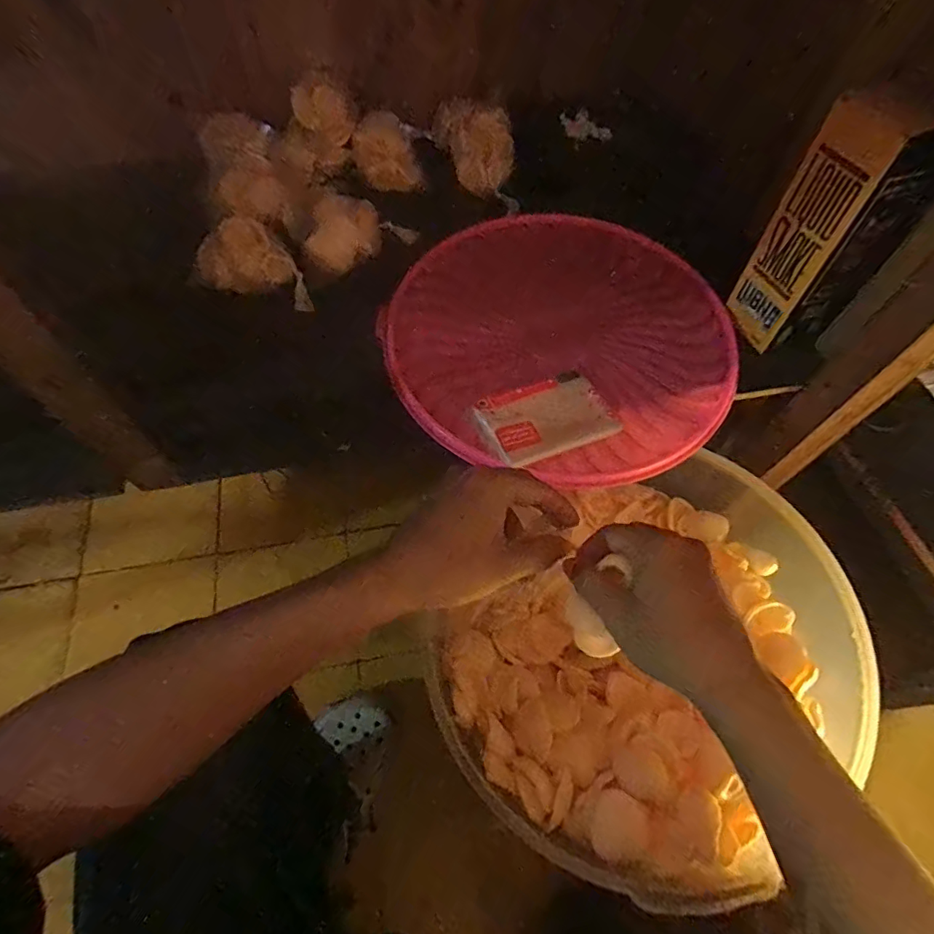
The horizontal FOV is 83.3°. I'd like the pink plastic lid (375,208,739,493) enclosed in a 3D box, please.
[{"bbox_3d":[0.089,-0.130,0.521,0.323,0.032,0.318,0,61,-1],"label":"pink plastic lid"}]

